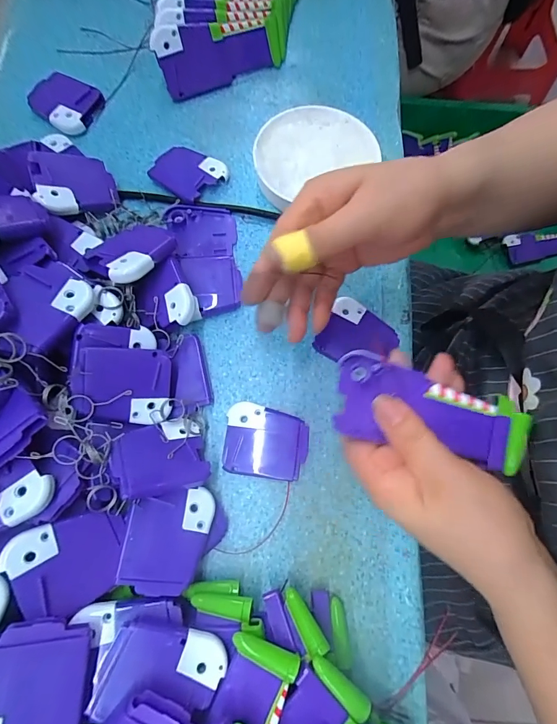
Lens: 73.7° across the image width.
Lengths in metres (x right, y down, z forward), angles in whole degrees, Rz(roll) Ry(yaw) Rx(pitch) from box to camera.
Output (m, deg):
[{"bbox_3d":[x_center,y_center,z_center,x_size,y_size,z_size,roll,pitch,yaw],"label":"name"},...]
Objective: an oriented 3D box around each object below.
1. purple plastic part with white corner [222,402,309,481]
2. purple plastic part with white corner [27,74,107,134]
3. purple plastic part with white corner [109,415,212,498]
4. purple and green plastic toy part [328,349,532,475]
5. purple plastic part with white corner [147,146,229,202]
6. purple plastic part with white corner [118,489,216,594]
[{"bbox_3d":[-0.009,0.059,0.277,0.061,0.007,0.051,7,74,0],"label":"purple plastic part with white corner"},{"bbox_3d":[-0.203,-0.245,0.352,0.063,0.016,0.050,29,75,6],"label":"purple plastic part with white corner"},{"bbox_3d":[-0.079,0.061,0.249,0.060,0.008,0.050,-2,49,-32],"label":"purple plastic part with white corner"},{"bbox_3d":[0.092,0.033,0.230,0.116,0.011,0.050,17,74,7],"label":"purple and green plastic toy part"},{"bbox_3d":[-0.082,-0.172,0.335,0.059,0.009,0.050,39,77,9],"label":"purple plastic part with white corner"},{"bbox_3d":[-0.068,0.110,0.232,0.050,0.004,0.060,14,64,-16],"label":"purple plastic part with white corner"}]

